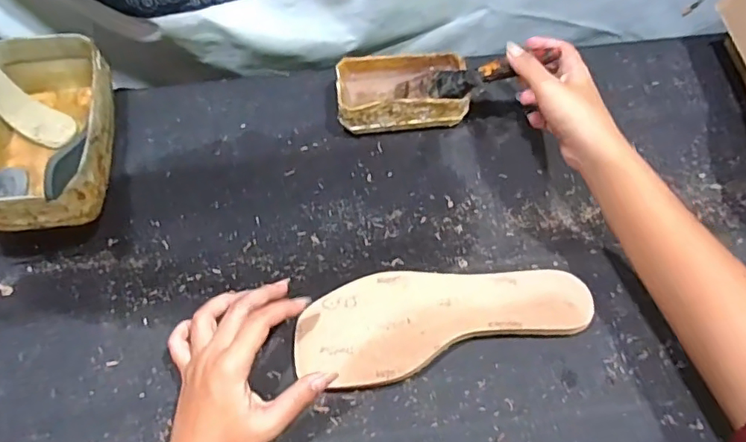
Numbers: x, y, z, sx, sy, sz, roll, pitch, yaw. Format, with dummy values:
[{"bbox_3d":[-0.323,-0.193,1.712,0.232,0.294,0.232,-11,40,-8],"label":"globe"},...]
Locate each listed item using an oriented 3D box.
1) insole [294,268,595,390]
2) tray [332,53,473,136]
[{"bbox_3d":[0.057,0.076,0.439,0.237,0.014,0.085,-10,65,-3],"label":"insole"},{"bbox_3d":[0.030,-0.126,0.527,0.128,0.037,0.071,-6,62,-2],"label":"tray"}]

